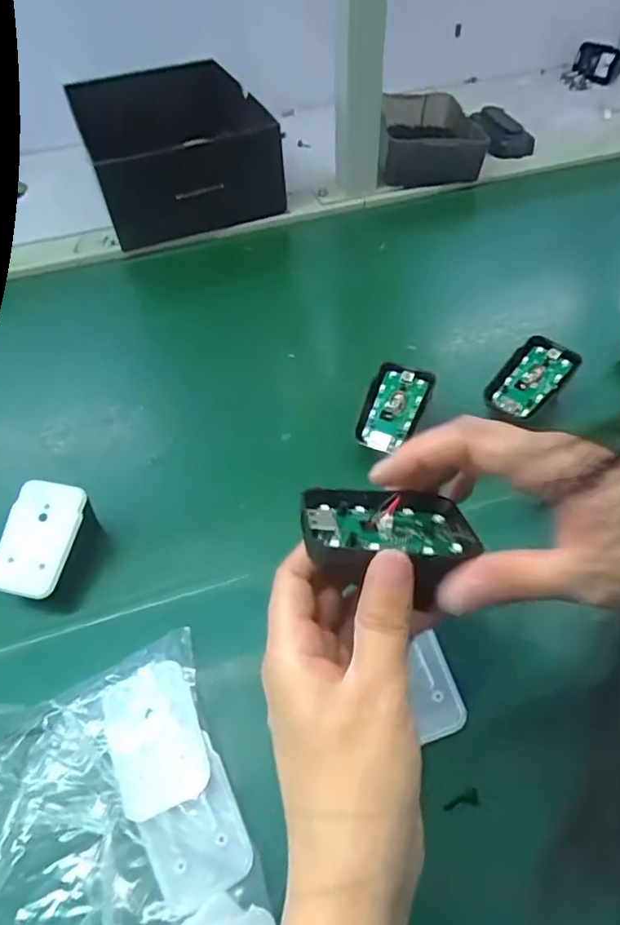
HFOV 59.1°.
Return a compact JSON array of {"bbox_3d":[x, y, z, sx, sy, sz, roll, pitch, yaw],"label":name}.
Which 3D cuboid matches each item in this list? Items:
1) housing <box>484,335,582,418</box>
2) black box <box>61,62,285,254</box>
[{"bbox_3d":[0.166,-0.063,0.416,0.044,0.010,0.067,39,83,26],"label":"housing"},{"bbox_3d":[-0.149,-0.351,0.609,0.181,0.092,0.223,-19,55,-12],"label":"black box"}]

